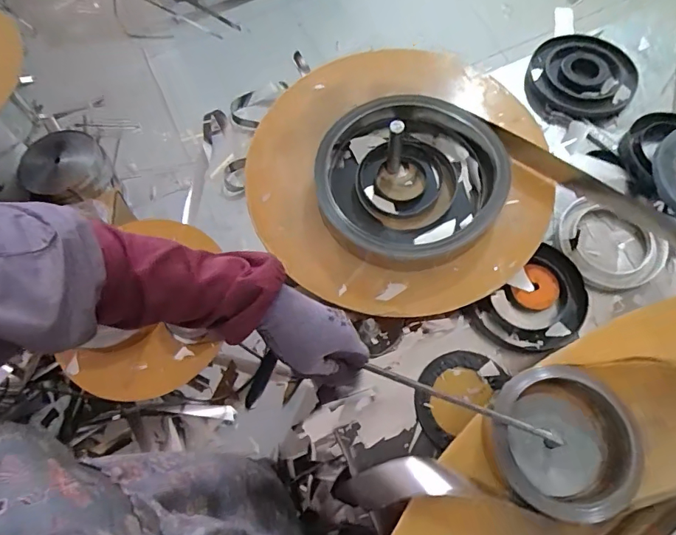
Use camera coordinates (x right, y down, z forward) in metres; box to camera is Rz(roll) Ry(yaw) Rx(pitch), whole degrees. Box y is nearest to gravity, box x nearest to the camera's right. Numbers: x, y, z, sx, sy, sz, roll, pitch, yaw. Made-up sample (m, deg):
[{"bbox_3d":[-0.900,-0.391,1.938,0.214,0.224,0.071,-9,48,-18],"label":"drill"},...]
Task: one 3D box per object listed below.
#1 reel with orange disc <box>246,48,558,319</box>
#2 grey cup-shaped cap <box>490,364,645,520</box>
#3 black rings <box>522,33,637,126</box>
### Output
[{"bbox_3d":[0.076,-0.129,0.593,0.375,0.074,0.374,-1,70,1],"label":"reel with orange disc"},{"bbox_3d":[0.226,0.175,0.468,0.124,0.050,0.136,-7,70,21],"label":"grey cup-shaped cap"},{"bbox_3d":[0.368,-0.294,0.701,0.158,0.021,0.162,-1,70,1],"label":"black rings"}]

